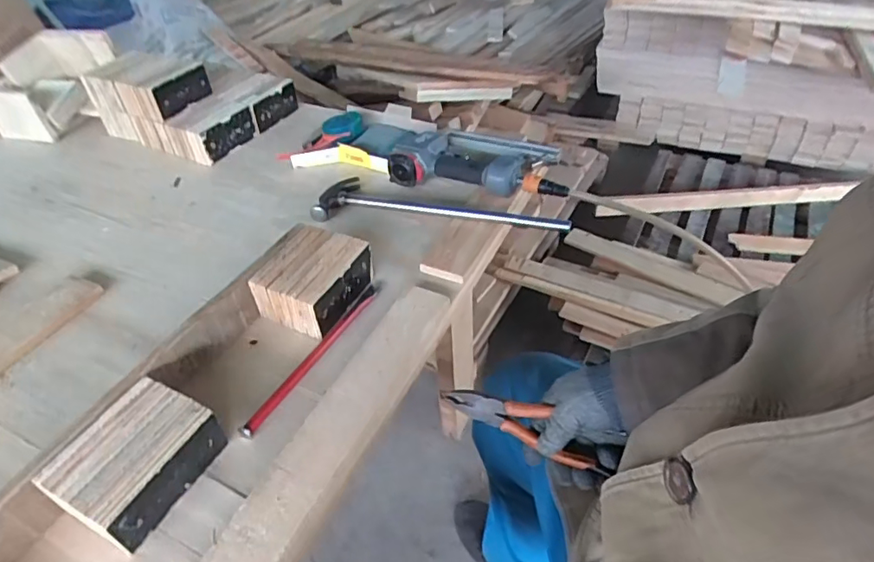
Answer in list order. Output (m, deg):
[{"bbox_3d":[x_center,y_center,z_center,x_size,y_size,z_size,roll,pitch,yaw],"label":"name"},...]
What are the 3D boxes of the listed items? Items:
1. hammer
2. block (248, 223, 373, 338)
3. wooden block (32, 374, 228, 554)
[{"bbox_3d":[0.006,-0.112,0.777,0.356,0.030,0.094,7,44,10],"label":"hammer"},{"bbox_3d":[-0.147,-0.003,0.649,0.103,0.057,0.121,15,45,18],"label":"block"},{"bbox_3d":[-0.268,0.158,0.487,0.093,0.053,0.123,19,47,22],"label":"wooden block"}]

